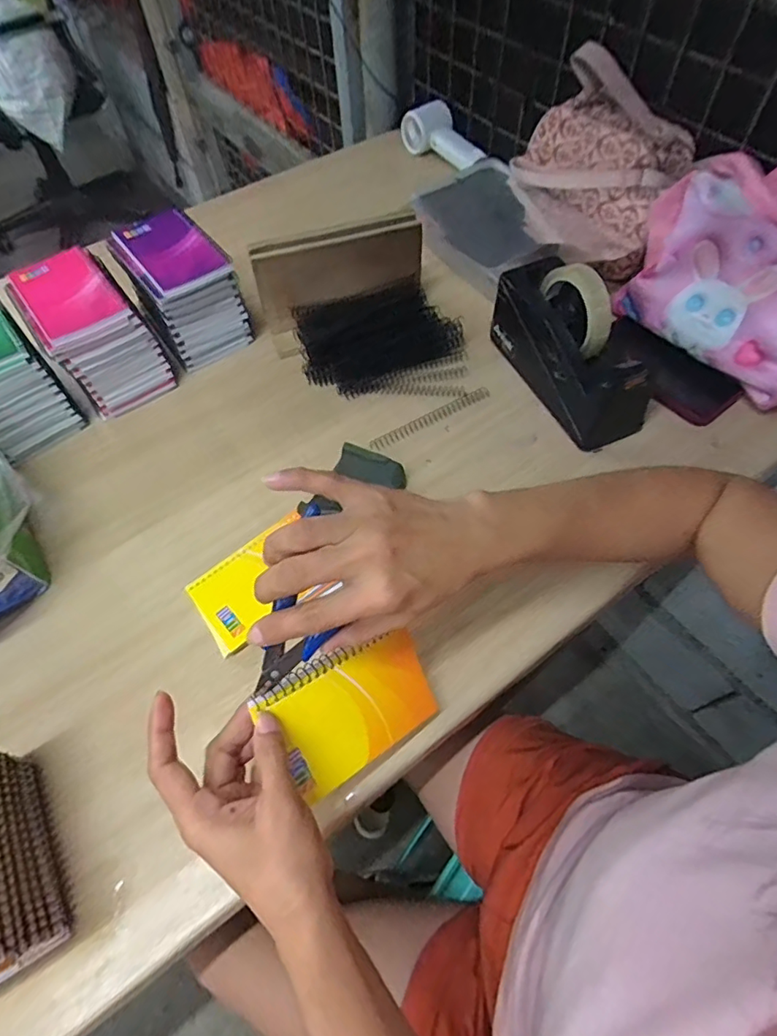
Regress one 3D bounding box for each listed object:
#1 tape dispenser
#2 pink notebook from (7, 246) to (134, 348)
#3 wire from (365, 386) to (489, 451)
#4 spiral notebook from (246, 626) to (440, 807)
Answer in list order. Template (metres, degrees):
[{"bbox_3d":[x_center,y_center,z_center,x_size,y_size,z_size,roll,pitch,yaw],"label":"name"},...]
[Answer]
[{"bbox_3d":[0.185,-0.179,0.552,0.066,0.117,0.206,-19,61,-10],"label":"tape dispenser"},{"bbox_3d":[-0.323,-0.229,0.541,0.084,0.015,0.133,-33,64,-17],"label":"pink notebook"},{"bbox_3d":[0.045,-0.110,0.581,0.148,0.014,0.019,-31,64,-15],"label":"wire"},{"bbox_3d":[-0.019,0.131,0.377,0.119,0.005,0.083,-20,97,-36],"label":"spiral notebook"}]

